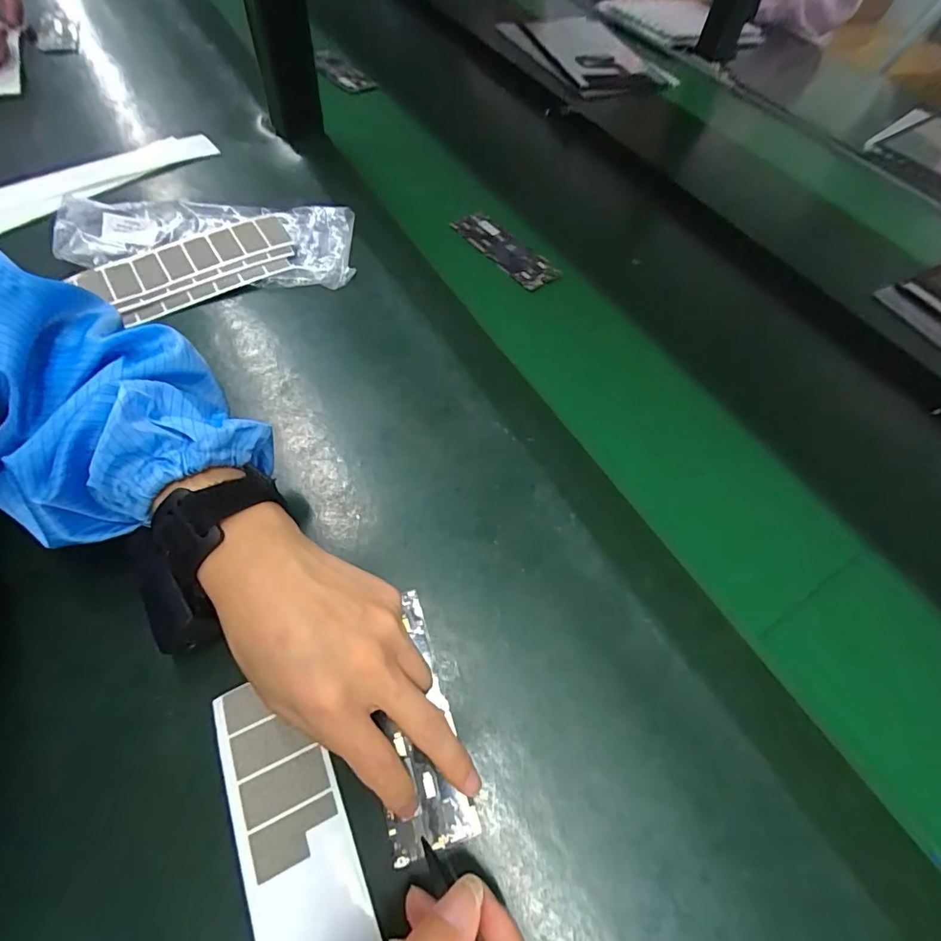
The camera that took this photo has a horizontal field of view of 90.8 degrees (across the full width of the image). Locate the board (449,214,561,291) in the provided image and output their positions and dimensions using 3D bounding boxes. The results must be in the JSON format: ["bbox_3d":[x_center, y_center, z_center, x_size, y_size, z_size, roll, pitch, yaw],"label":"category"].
[{"bbox_3d":[0.034,-0.215,0.450,0.042,0.012,0.115,-37,69,-22],"label":"board"}]

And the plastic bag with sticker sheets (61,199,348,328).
[{"bbox_3d":[-0.226,-0.190,0.401,0.236,0.026,0.121,-4,60,-7],"label":"plastic bag with sticker sheets"}]

